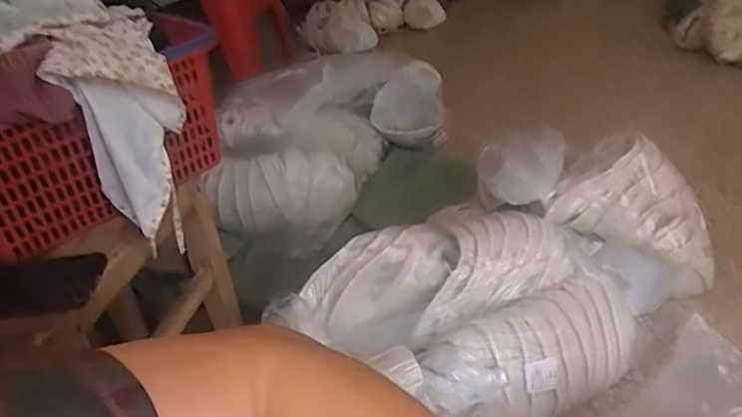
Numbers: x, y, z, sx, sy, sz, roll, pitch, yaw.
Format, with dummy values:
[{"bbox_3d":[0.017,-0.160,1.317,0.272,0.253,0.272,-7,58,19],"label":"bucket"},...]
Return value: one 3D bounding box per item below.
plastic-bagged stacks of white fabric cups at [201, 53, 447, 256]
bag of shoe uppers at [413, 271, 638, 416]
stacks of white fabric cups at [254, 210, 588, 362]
[{"bbox_3d":[-0.155,-0.182,1.498,0.407,0.263,0.574,21,42,36],"label":"plastic-bagged stacks of white fabric cups"},{"bbox_3d":[0.240,0.213,0.886,0.357,0.129,0.116,-20,35,-19],"label":"bag of shoe uppers"},{"bbox_3d":[0.110,0.095,0.898,0.431,0.140,0.114,-18,35,-16],"label":"stacks of white fabric cups"}]

